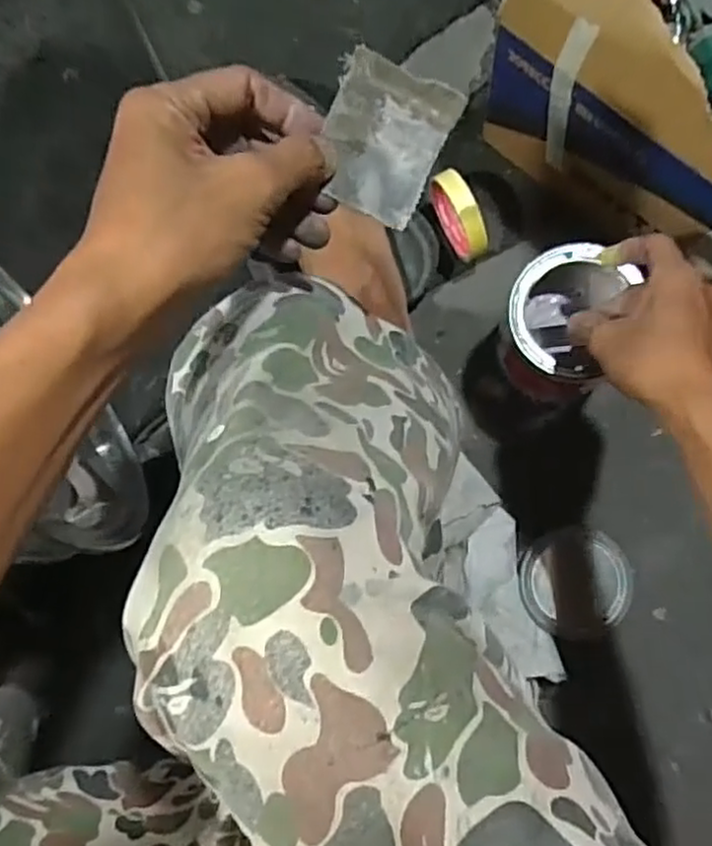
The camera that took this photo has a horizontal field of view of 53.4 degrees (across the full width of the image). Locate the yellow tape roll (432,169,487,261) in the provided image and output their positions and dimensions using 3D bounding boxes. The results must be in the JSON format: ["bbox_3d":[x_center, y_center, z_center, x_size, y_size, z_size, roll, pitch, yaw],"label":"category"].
[{"bbox_3d":[0.094,-0.187,0.642,0.020,0.079,0.078,-26,83,1],"label":"yellow tape roll"}]

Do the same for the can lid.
[{"bbox_3d":[0.196,0.140,0.628,0.096,0.008,0.091,0,84,4],"label":"can lid"}]

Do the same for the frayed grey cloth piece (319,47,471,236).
[{"bbox_3d":[0.012,-0.128,0.321,0.054,0.008,0.063,21,105,-17],"label":"frayed grey cloth piece"}]

